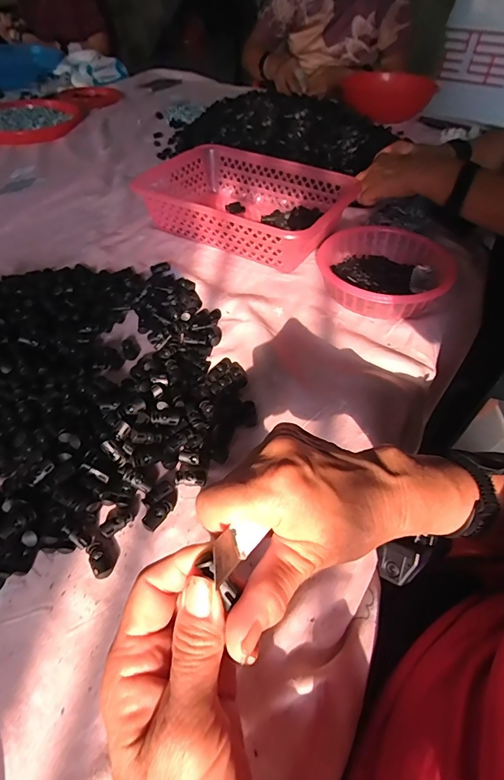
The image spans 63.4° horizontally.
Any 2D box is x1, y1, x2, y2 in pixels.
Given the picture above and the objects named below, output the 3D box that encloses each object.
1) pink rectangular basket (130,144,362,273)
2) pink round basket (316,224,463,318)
[{"bbox_3d":[-0.008,-0.293,0.645,0.291,0.079,0.200,23,53,19],"label":"pink rectangular basket"},{"bbox_3d":[0.172,-0.159,0.543,0.169,0.052,0.183,0,49,0],"label":"pink round basket"}]

